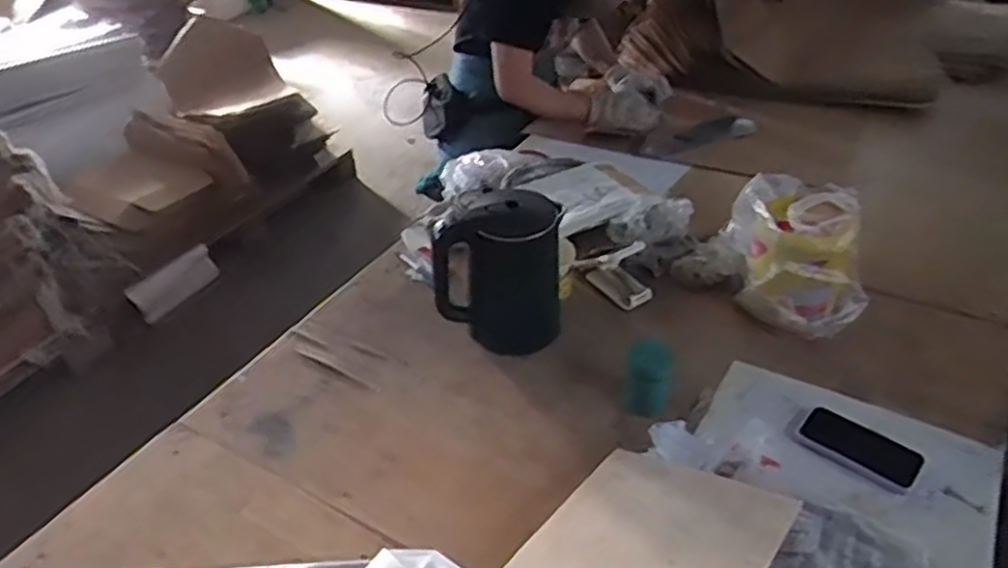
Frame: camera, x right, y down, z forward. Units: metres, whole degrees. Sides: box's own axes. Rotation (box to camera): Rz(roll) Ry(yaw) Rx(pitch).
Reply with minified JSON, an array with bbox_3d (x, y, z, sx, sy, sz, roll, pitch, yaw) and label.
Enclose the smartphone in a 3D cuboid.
[{"bbox_3d":[0.468,0.207,1.000,0.141,0.012,0.076,28,45,30],"label":"smartphone"}]

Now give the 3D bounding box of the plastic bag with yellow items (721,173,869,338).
[{"bbox_3d":[0.459,-0.053,1.196,0.167,0.180,0.215,0,37,3],"label":"plastic bag with yellow items"}]

